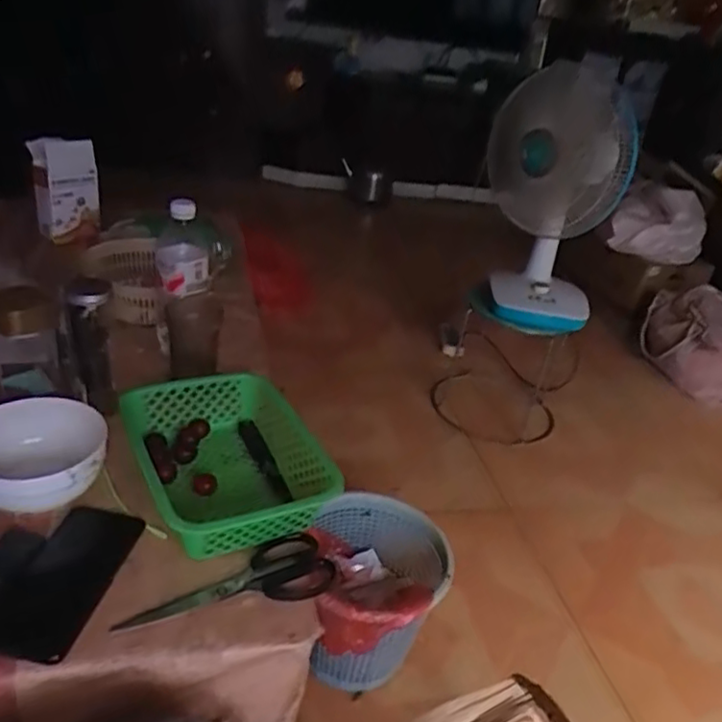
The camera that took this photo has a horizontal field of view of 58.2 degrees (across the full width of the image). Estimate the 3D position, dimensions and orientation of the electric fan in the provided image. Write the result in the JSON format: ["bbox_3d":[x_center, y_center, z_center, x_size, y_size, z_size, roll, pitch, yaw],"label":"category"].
[{"bbox_3d":[0.431,-0.364,1.495,0.262,0.531,0.243,11,30,2],"label":"electric fan"}]

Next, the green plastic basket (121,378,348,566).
[{"bbox_3d":[-0.143,0.112,0.719,0.186,0.072,0.245,-8,34,-28],"label":"green plastic basket"}]

